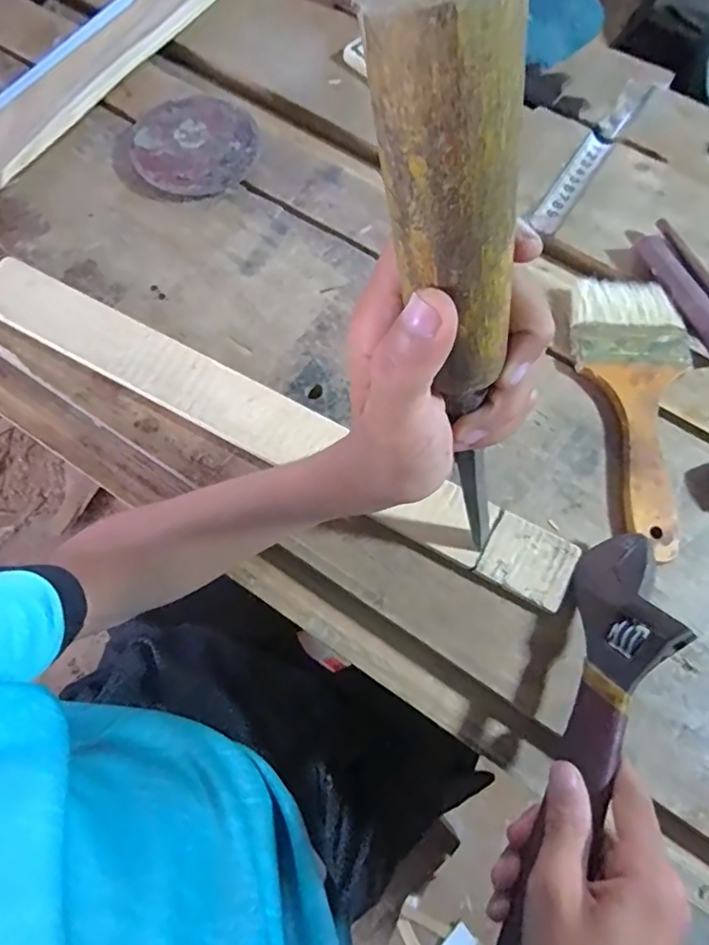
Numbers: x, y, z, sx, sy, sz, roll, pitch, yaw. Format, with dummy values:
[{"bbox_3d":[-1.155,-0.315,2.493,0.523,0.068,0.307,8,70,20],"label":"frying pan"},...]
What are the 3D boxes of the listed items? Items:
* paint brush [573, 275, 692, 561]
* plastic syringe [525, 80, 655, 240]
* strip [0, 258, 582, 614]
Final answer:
[{"bbox_3d":[0.180,-0.040,0.342,0.070,0.017,0.181,-1,71,-1],"label":"paint brush"},{"bbox_3d":[0.187,-0.249,0.428,0.023,0.013,0.184,33,74,10],"label":"plastic syringe"},{"bbox_3d":[-0.061,-0.032,0.337,0.410,0.011,0.042,28,73,9],"label":"strip"}]

